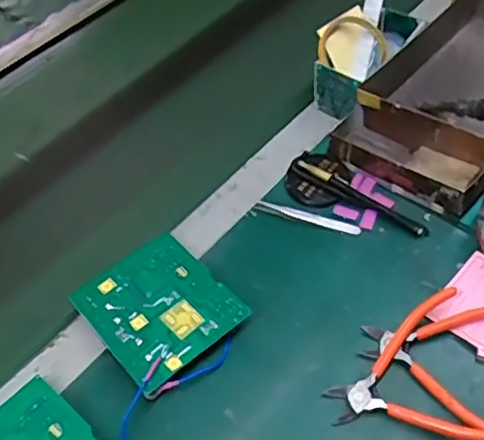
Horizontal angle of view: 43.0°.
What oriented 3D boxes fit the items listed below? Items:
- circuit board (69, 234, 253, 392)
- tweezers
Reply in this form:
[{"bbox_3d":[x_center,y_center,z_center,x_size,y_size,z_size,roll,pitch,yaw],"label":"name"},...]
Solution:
[{"bbox_3d":[-0.076,0.077,0.558,0.112,0.008,0.126,-35,56,-20],"label":"circuit board"},{"bbox_3d":[0.068,-0.004,0.640,0.111,0.007,0.012,14,53,17],"label":"tweezers"}]

